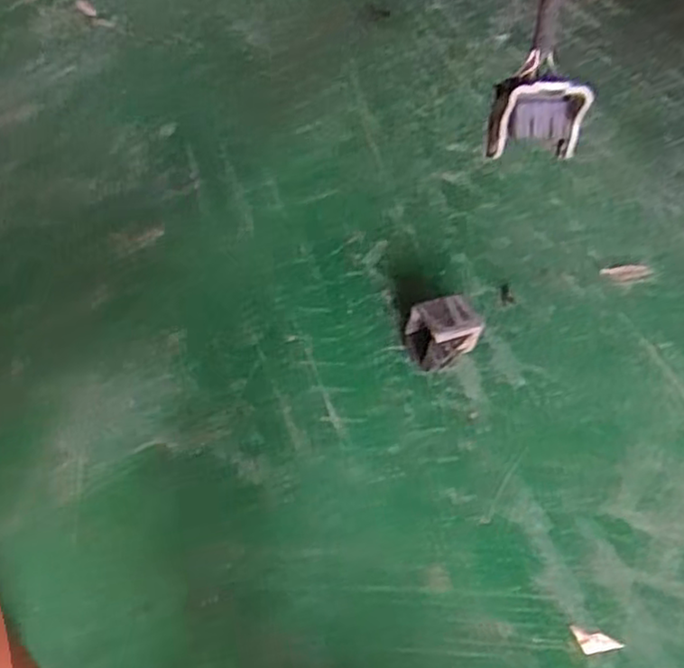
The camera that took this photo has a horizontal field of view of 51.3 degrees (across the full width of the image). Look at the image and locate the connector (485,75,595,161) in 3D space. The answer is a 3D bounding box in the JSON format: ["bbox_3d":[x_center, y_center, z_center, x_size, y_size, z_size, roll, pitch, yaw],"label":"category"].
[{"bbox_3d":[0.105,-0.118,0.383,0.049,0.046,0.018,-2,58,2],"label":"connector"}]

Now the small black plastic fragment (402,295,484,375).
[{"bbox_3d":[0.080,0.000,0.555,0.051,0.046,0.044,-18,60,-9],"label":"small black plastic fragment"}]

